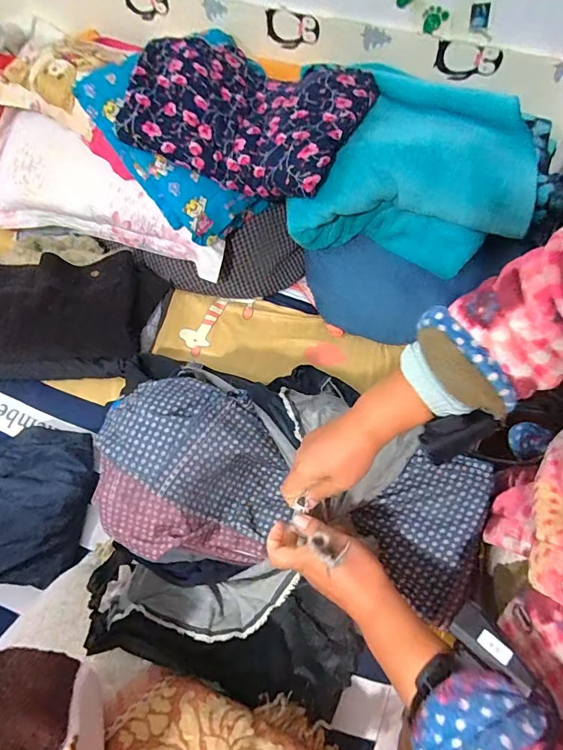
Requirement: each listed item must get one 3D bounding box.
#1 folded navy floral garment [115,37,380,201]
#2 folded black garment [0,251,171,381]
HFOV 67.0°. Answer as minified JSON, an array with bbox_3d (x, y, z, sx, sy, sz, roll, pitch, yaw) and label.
[{"bbox_3d":[-0.073,-0.548,0.906,0.477,0.141,0.298,21,67,12],"label":"folded navy floral garment"},{"bbox_3d":[-0.612,-0.152,1.043,0.605,0.131,0.306,1,64,3],"label":"folded black garment"}]

